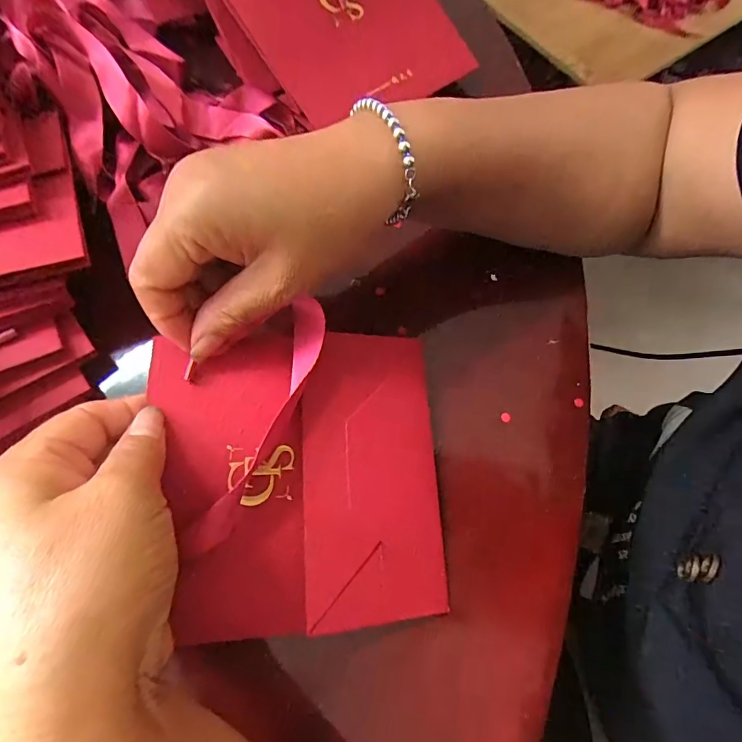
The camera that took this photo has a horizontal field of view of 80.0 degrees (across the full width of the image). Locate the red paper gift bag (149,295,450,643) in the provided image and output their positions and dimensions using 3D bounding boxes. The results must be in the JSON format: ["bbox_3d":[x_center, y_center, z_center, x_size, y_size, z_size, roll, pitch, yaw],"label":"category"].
[{"bbox_3d":[-0.031,0.044,0.210,0.127,0.033,0.140,-4,68,-5],"label":"red paper gift bag"}]

